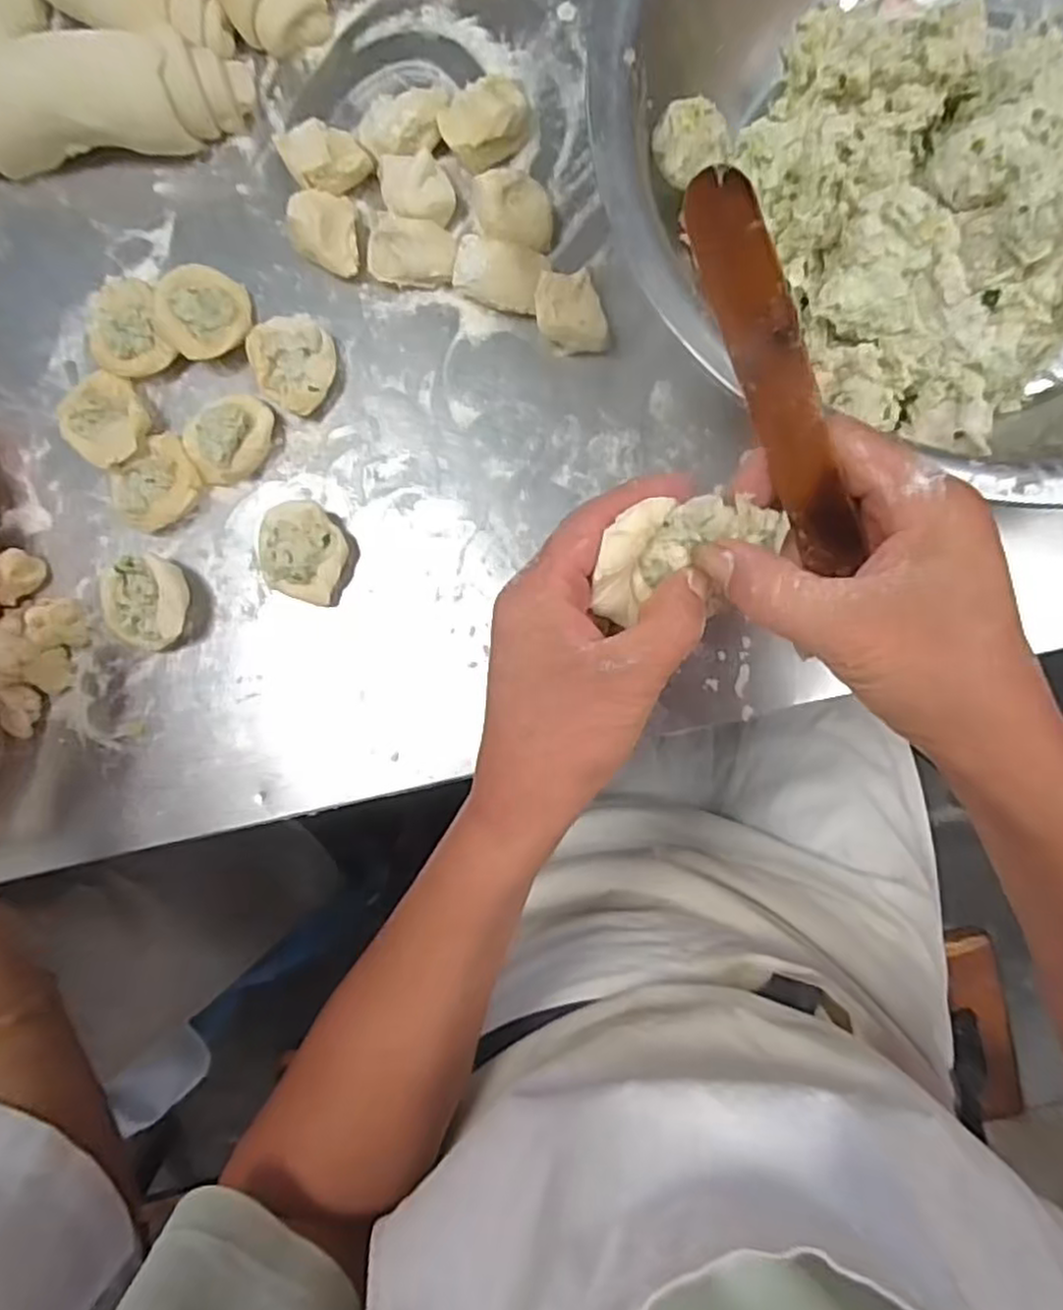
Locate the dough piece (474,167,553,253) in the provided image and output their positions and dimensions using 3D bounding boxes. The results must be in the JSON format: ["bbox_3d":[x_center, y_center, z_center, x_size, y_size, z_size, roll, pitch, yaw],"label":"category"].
[{"bbox_3d":[-0.010,-0.260,0.434,0.041,0.032,0.041,-7,87,4],"label":"dough piece"}]

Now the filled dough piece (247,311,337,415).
[{"bbox_3d":[-0.145,-0.180,0.448,0.051,0.031,0.052,0,88,5],"label":"filled dough piece"}]

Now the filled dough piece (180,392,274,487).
[{"bbox_3d":[-0.187,-0.132,0.450,0.054,0.027,0.049,-6,87,4],"label":"filled dough piece"}]

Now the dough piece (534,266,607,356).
[{"bbox_3d":[0.024,-0.202,0.435,0.040,0.030,0.041,-5,87,4],"label":"dough piece"}]

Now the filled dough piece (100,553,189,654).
[{"bbox_3d":[-0.233,-0.032,0.448,0.049,0.029,0.054,0,88,5],"label":"filled dough piece"}]

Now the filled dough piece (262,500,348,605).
[{"bbox_3d":[-0.138,-0.063,0.445,0.049,0.027,0.055,19,89,5],"label":"filled dough piece"}]

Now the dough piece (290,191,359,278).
[{"bbox_3d":[-0.126,-0.255,0.447,0.038,0.029,0.044,1,88,5],"label":"dough piece"}]

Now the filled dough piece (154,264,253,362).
[{"bbox_3d":[-0.200,-0.209,0.449,0.050,0.029,0.054,0,88,5],"label":"filled dough piece"}]

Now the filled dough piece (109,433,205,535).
[{"bbox_3d":[-0.230,-0.105,0.454,0.045,0.023,0.054,39,91,5],"label":"filled dough piece"}]

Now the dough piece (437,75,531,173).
[{"bbox_3d":[-0.026,-0.324,0.443,0.056,0.029,0.038,-42,85,2],"label":"dough piece"}]

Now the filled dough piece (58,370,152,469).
[{"bbox_3d":[-0.260,-0.145,0.451,0.050,0.026,0.051,0,88,5],"label":"filled dough piece"}]

